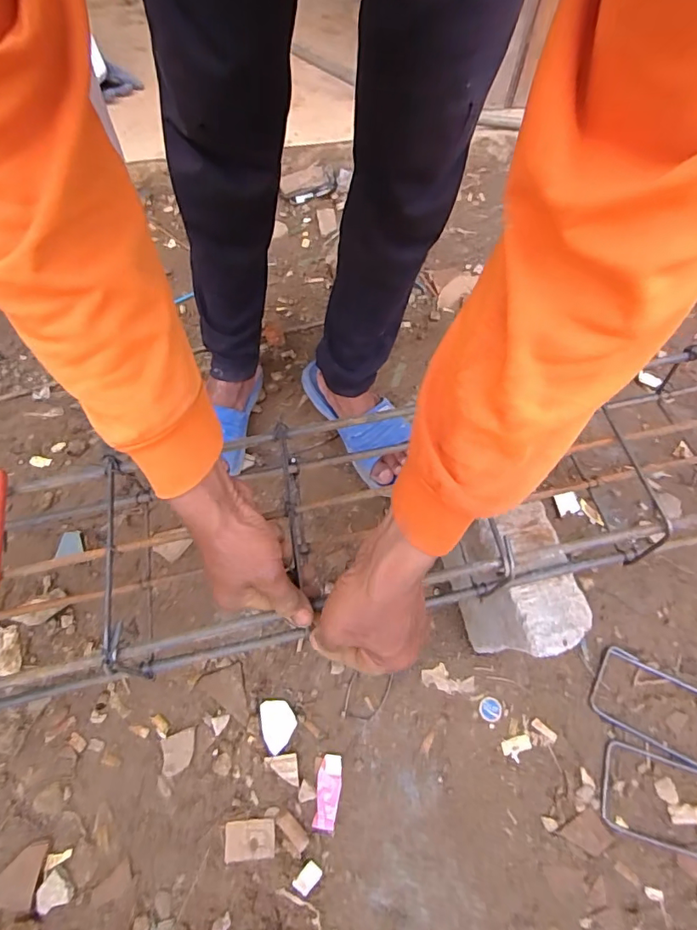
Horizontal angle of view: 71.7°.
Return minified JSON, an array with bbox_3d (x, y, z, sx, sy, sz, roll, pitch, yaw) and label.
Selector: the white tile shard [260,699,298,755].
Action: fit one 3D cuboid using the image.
[{"bbox_3d":[-0.085,0.316,0.587,0.041,0.009,0.057,-10,61,-9],"label":"white tile shard"}]

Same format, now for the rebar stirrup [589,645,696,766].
[{"bbox_3d":[0.412,0.314,0.605,0.202,0.006,0.093,25,62,11],"label":"rebar stirrup"}]

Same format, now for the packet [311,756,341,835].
[{"bbox_3d":[-0.024,0.379,0.558,0.027,0.005,0.075,7,60,1],"label":"packet"}]

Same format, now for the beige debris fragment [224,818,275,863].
[{"bbox_3d":[-0.111,0.417,0.536,0.055,0.008,0.036,-5,60,-6],"label":"beige debris fragment"}]

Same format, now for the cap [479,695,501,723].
[{"bbox_3d":[0.179,0.307,0.605,0.027,0.004,0.028,1,60,-2],"label":"cap"}]

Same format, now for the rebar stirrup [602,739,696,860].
[{"bbox_3d":[0.396,0.397,0.553,0.200,0.010,0.094,17,61,7],"label":"rebar stirrup"}]

